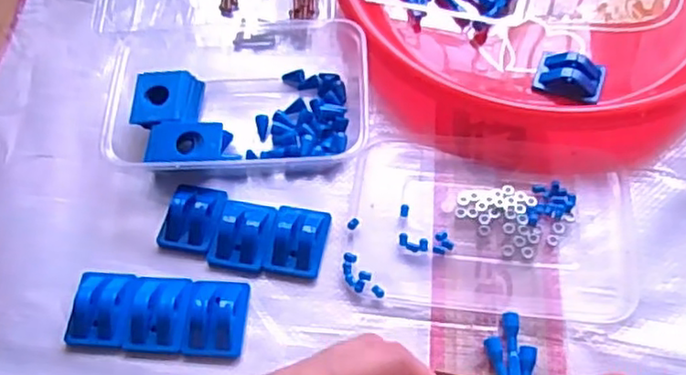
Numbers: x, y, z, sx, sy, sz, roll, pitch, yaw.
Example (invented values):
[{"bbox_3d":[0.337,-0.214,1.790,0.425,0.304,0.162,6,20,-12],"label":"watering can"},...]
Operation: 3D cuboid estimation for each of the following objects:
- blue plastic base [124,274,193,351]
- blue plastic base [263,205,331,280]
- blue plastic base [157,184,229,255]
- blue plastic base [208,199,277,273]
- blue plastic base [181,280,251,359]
[{"bbox_3d":[-0.105,0.071,0.381,0.035,0.013,0.043,3,59,5],"label":"blue plastic base"},{"bbox_3d":[-0.027,0.031,0.402,0.032,0.012,0.043,9,60,9],"label":"blue plastic base"},{"bbox_3d":[-0.093,0.017,0.413,0.034,0.015,0.043,9,60,9],"label":"blue plastic base"},{"bbox_3d":[-0.061,0.028,0.405,0.035,0.013,0.044,9,60,9],"label":"blue plastic base"},{"bbox_3d":[-0.073,0.073,0.381,0.032,0.013,0.044,2,59,5],"label":"blue plastic base"}]

